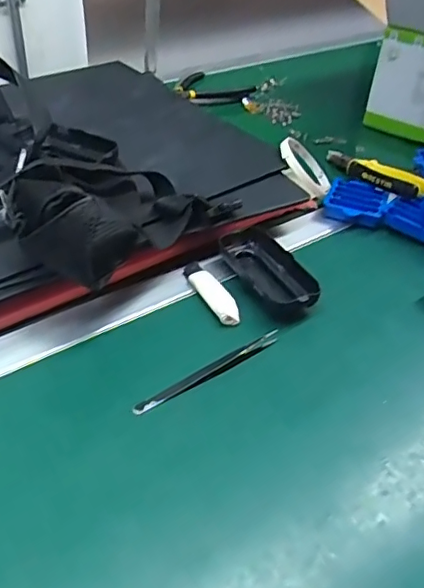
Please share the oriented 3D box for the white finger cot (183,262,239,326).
[{"bbox_3d":[0.001,0.000,0.512,0.023,0.012,0.087,-17,45,-23],"label":"white finger cot"}]

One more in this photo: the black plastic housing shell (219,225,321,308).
[{"bbox_3d":[0.050,-0.021,0.527,0.055,0.034,0.119,-19,46,-25],"label":"black plastic housing shell"}]

